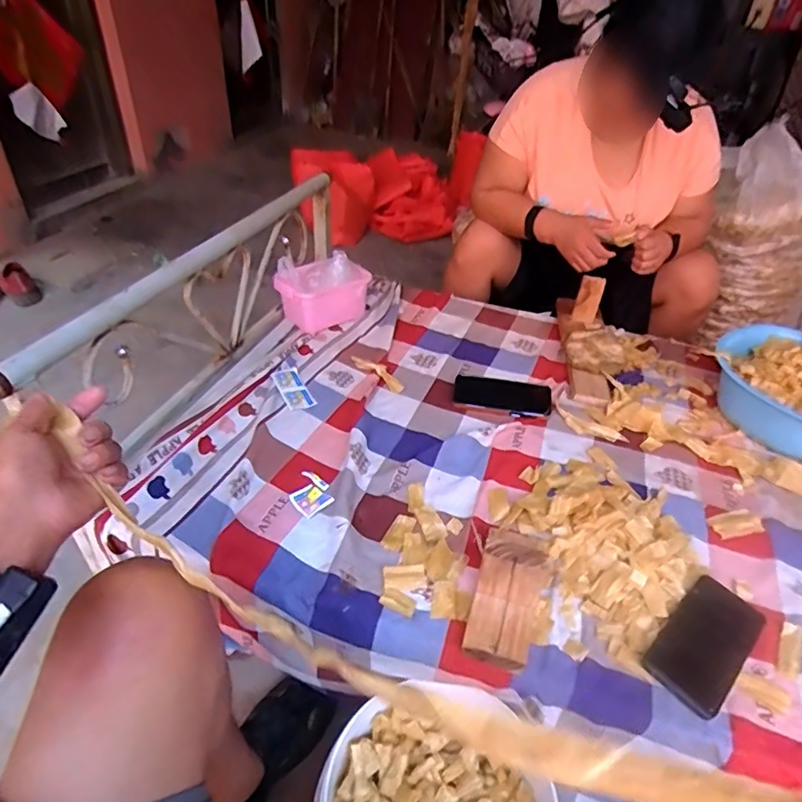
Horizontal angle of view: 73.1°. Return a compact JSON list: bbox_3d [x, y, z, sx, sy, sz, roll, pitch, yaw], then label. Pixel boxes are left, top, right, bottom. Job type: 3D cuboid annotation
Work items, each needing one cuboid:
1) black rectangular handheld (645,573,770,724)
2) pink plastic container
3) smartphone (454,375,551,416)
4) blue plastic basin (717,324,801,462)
[{"bbox_3d":[0.341,0.262,0.600,0.168,0.017,0.076,-30,49,-32],"label":"black rectangular handheld"},{"bbox_3d":[-0.156,-0.222,1.091,0.181,0.113,0.100,-20,45,-25],"label":"pink plastic container"},{"bbox_3d":[0.174,-0.009,0.932,0.161,0.006,0.088,6,40,5],"label":"smartphone"},{"bbox_3d":[0.666,-0.014,0.903,0.265,0.111,0.265,1,40,-1],"label":"blue plastic basin"}]

